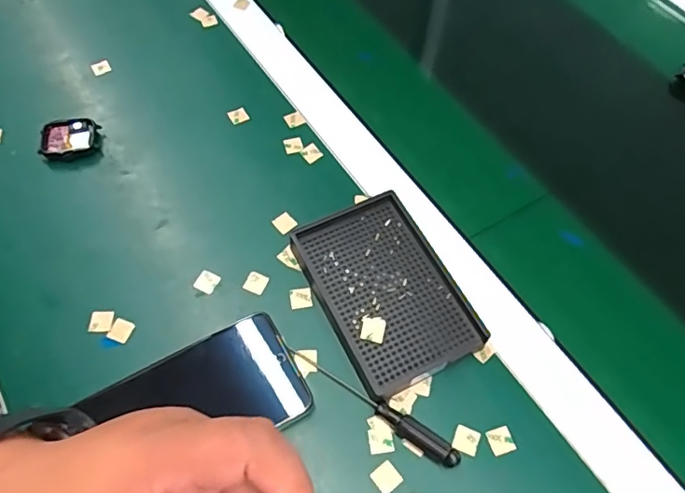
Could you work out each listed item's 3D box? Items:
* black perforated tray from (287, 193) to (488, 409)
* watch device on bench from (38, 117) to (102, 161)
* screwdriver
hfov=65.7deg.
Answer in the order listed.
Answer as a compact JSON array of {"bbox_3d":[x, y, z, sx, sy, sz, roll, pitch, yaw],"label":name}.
[{"bbox_3d":[0.032,0.031,0.389,0.092,0.021,0.136,-23,64,-15],"label":"black perforated tray"},{"bbox_3d":[-0.234,-0.092,0.455,0.047,0.015,0.036,-17,62,-12],"label":"watch device on bench"},{"bbox_3d":[0.019,0.104,0.350,0.127,0.013,0.012,31,63,14],"label":"screwdriver"}]

